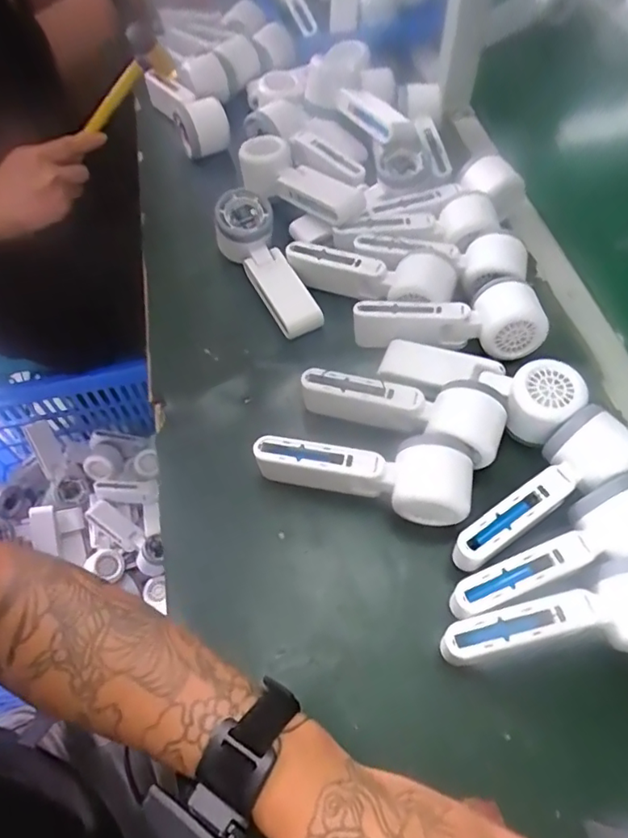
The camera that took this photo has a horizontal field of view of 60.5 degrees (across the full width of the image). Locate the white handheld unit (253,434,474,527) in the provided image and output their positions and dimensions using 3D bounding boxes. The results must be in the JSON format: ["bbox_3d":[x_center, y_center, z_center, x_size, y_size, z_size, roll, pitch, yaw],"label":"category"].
[{"bbox_3d":[0.038,0.037,0.420,0.162,0.053,0.059,9,59,7],"label":"white handheld unit"}]

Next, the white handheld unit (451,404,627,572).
[{"bbox_3d":[0.168,0.055,0.409,0.155,0.057,0.051,-28,62,-15],"label":"white handheld unit"}]

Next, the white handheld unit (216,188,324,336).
[{"bbox_3d":[-0.046,-0.149,0.534,0.056,0.050,0.160,-28,81,-14],"label":"white handheld unit"}]

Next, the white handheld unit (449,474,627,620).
[{"bbox_3d":[0.169,0.097,0.386,0.157,0.056,0.050,-18,60,-9],"label":"white handheld unit"}]

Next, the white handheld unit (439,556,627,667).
[{"bbox_3d":[0.164,0.136,0.360,0.159,0.060,0.055,-10,59,-4],"label":"white handheld unit"}]

